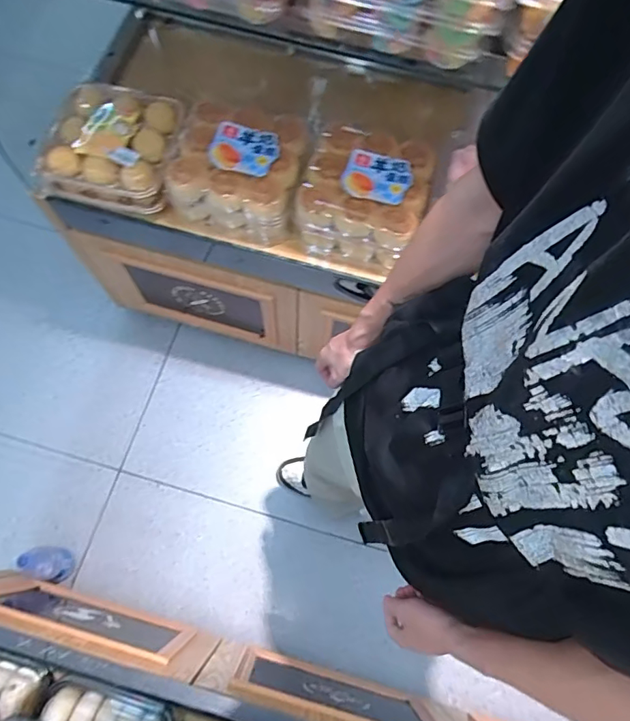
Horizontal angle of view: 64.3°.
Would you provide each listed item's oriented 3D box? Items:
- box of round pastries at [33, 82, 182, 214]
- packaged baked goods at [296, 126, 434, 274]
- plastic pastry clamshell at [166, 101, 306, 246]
[{"bbox_3d":[-0.343,-0.368,0.848,0.200,0.078,0.190,10,71,1],"label":"box of round pastries"},{"bbox_3d":[0.085,-0.280,0.866,0.199,0.119,0.203,13,71,2],"label":"packaged baked goods"},{"bbox_3d":[-0.131,-0.330,0.854,0.198,0.110,0.200,10,71,1],"label":"plastic pastry clamshell"}]

